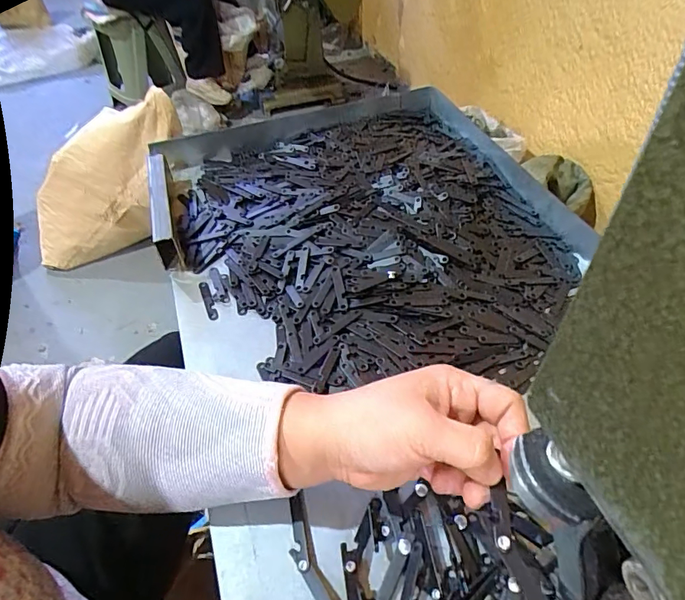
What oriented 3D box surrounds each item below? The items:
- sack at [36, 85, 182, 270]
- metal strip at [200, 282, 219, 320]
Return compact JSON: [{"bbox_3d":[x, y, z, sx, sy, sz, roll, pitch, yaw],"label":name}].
[{"bbox_3d":[-0.799,-0.398,1.599,0.695,0.265,0.230,-53,54,10],"label":"sack"},{"bbox_3d":[-0.129,0.001,0.458,0.009,0.005,0.048,-22,50,-12],"label":"metal strip"}]

